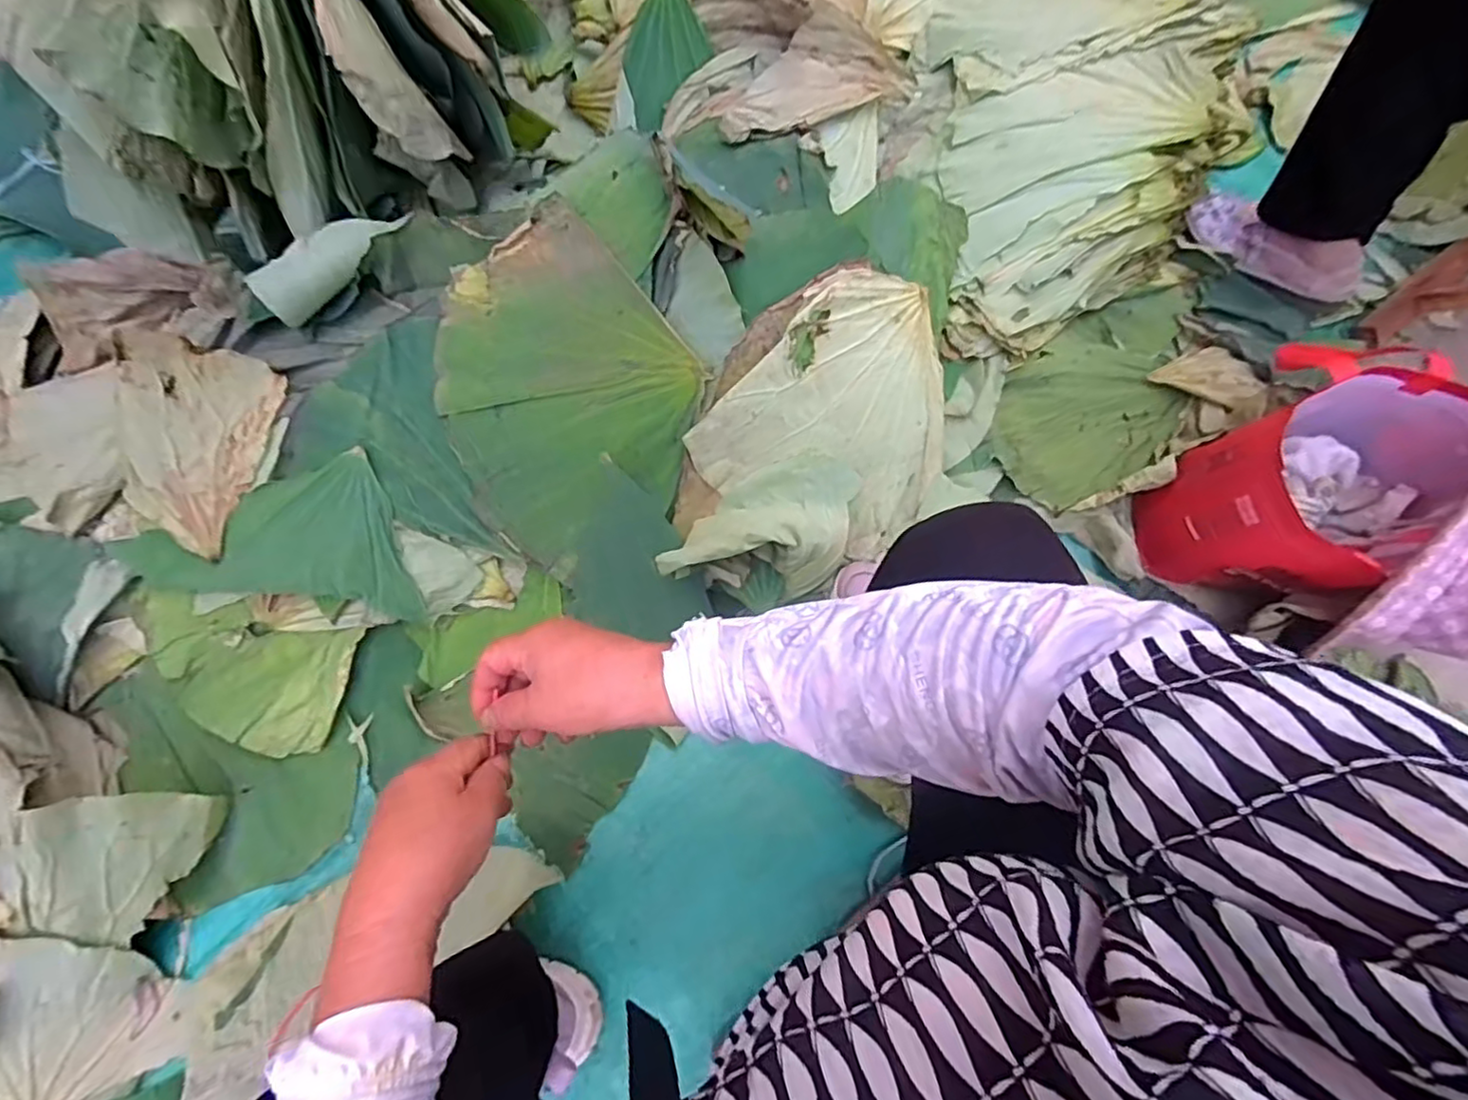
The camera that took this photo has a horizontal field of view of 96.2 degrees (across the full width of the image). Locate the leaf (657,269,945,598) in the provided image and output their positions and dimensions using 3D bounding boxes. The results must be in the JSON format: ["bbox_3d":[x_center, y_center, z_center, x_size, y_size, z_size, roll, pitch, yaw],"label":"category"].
[{"bbox_3d":[0.108,-0.103,0.710,0.365,0.086,0.276,-41,115,-1],"label":"leaf"}]

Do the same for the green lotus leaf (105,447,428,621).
[{"bbox_3d":[-0.494,0.028,0.710,0.270,0.043,0.195,-23,77,-6],"label":"green lotus leaf"}]

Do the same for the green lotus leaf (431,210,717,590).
[{"bbox_3d":[-0.194,-0.171,0.730,0.293,0.040,0.301,-44,90,14],"label":"green lotus leaf"}]

